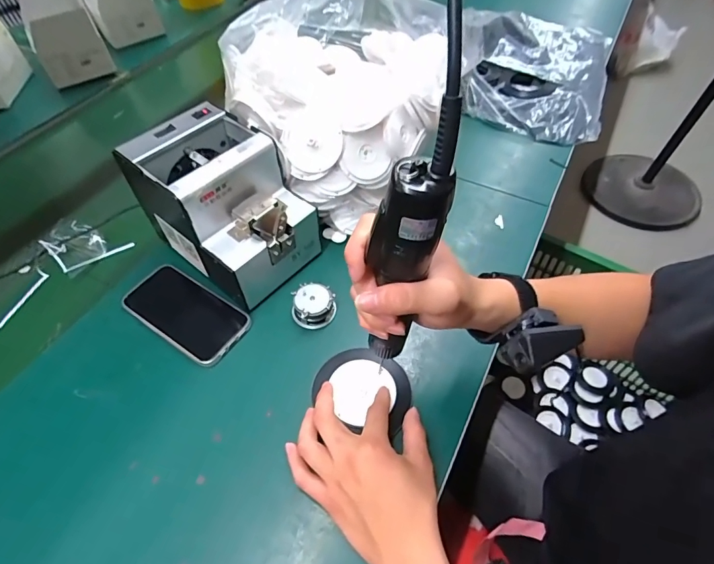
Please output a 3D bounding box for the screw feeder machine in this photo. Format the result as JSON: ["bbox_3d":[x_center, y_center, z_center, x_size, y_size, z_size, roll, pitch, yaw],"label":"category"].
[{"bbox_3d":[-0.146,-0.090,0.496,0.171,0.142,0.130,34,60,22],"label":"screw feeder machine"}]

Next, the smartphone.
[{"bbox_3d":[-0.197,0.034,0.491,0.148,0.008,0.076,29,59,19],"label":"smartphone"}]

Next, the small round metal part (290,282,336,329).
[{"bbox_3d":[-0.048,0.027,0.485,0.047,0.029,0.042,2,54,2],"label":"small round metal part"}]

